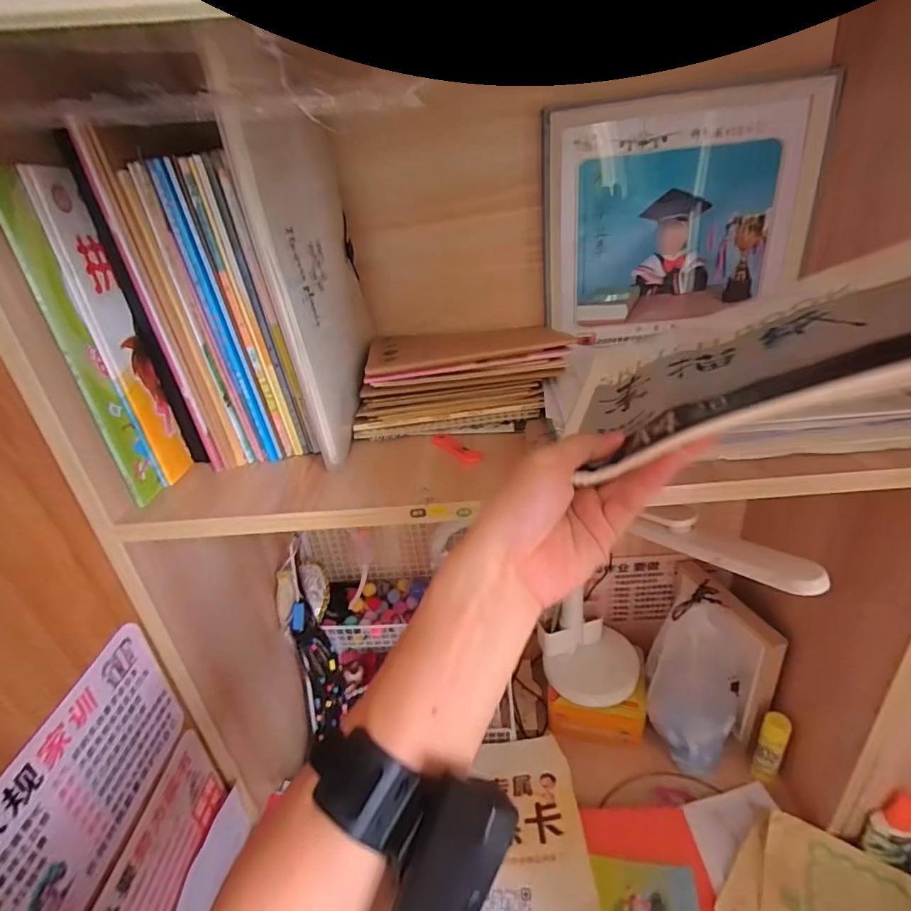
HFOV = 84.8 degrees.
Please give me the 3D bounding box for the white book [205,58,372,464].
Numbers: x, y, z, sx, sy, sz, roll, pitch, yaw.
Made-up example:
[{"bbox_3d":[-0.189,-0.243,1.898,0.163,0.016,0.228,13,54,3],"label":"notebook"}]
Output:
[{"bbox_3d":[-0.117,-0.159,0.446,0.026,0.279,0.199,-6,27,4],"label":"white book"}]

